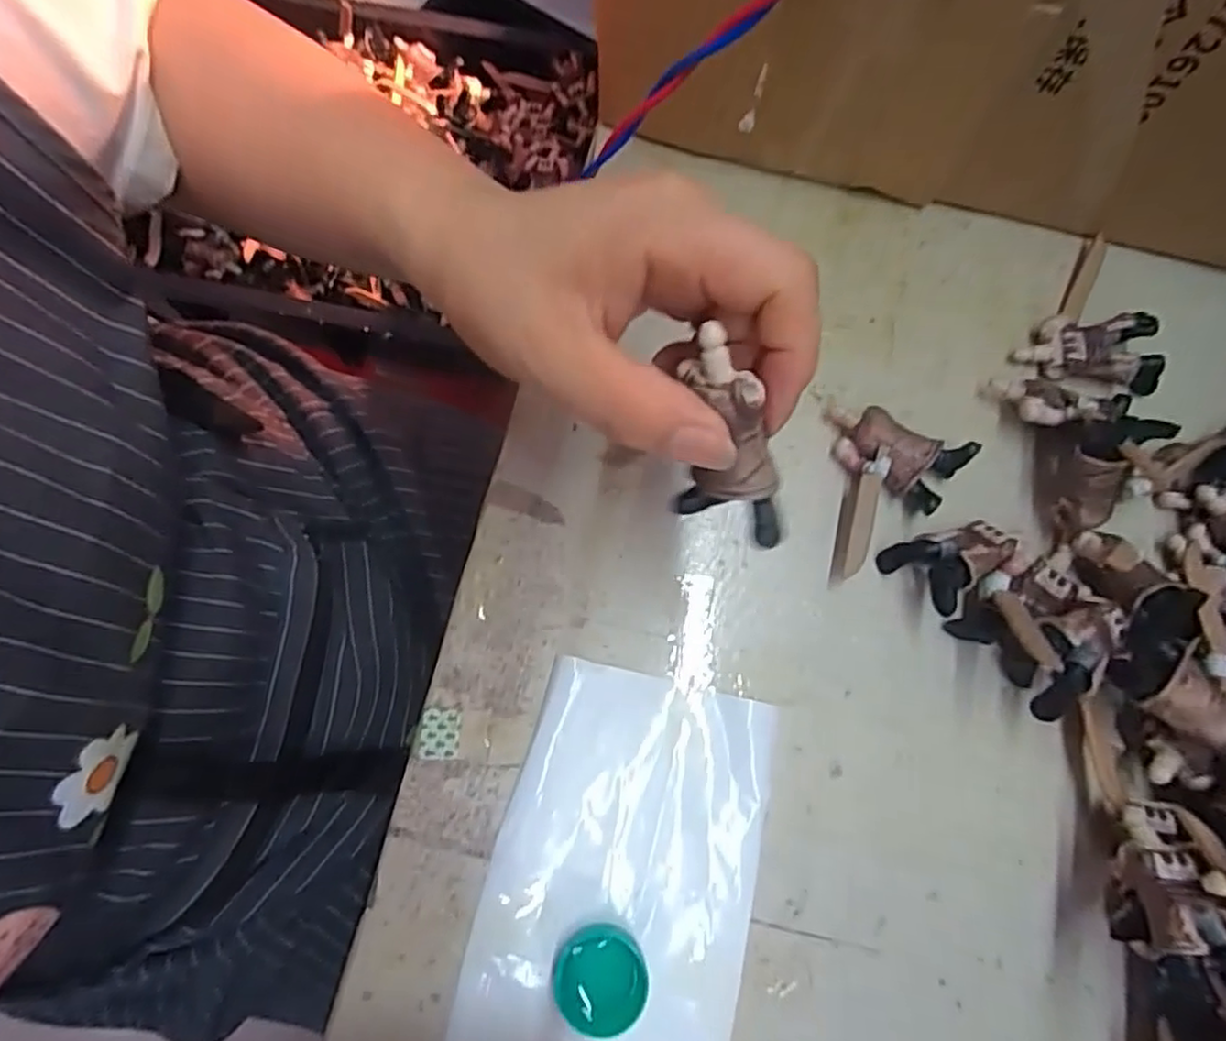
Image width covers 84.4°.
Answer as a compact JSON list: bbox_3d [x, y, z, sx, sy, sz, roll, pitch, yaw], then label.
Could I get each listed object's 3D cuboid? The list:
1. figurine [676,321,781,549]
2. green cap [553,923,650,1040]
[{"bbox_3d":[0.031,-0.024,0.193,0.023,0.028,0.060,-17,116,-6],"label":"figurine"},{"bbox_3d":[-0.004,0.163,0.242,0.032,0.013,0.031,0,75,-1],"label":"green cap"}]

